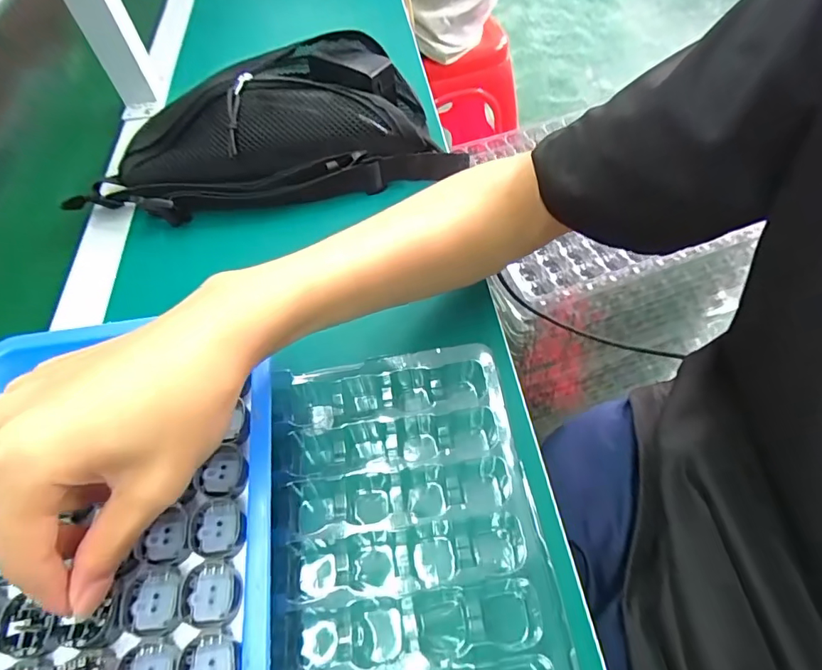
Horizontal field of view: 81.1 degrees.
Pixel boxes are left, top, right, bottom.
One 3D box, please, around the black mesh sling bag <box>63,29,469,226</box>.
[{"bbox_3d":[-0.132,-0.182,0.433,0.331,0.075,0.122,-12,55,-3],"label":"black mesh sling bag"}]

